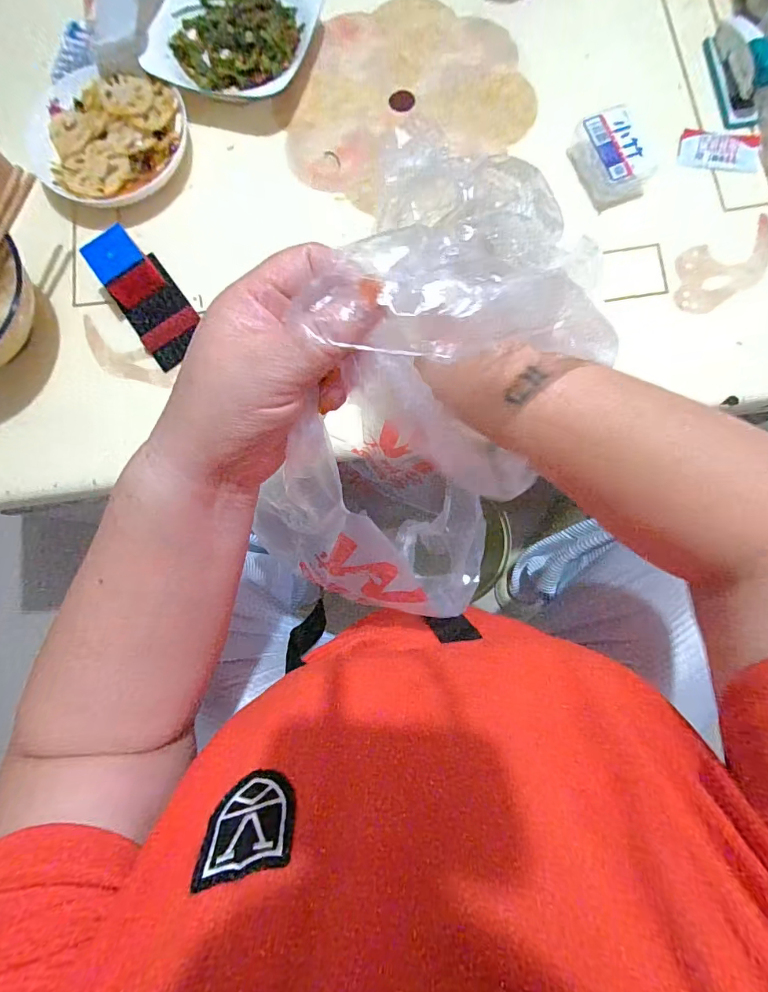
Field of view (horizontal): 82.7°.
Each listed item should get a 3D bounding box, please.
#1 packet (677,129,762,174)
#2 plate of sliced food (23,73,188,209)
[{"bbox_3d":[0.353,-0.361,0.458,0.077,0.011,0.040,13,82,5],"label":"packet"},{"bbox_3d":[-0.296,-0.390,0.473,0.161,0.041,0.148,0,81,3],"label":"plate of sliced food"}]

